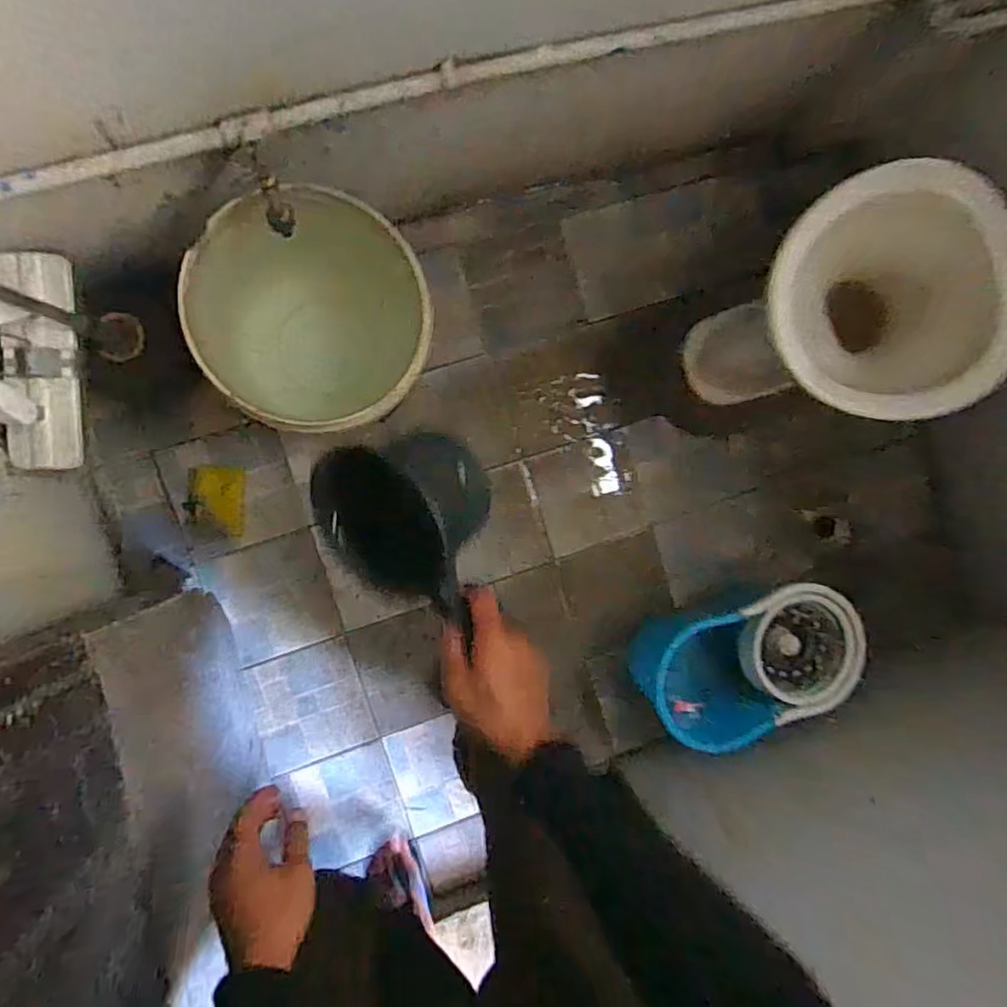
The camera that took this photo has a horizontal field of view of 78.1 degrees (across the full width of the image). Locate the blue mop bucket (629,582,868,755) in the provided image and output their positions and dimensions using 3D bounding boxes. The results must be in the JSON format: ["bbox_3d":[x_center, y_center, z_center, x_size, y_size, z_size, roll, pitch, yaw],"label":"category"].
[{"bbox_3d":[0.419,0.273,1.127,0.365,0.230,0.207,-31,96,-6],"label":"blue mop bucket"}]

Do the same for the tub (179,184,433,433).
[{"bbox_3d":[-0.270,-0.261,0.910,0.319,0.274,0.302,0,92,-8],"label":"tub"}]

